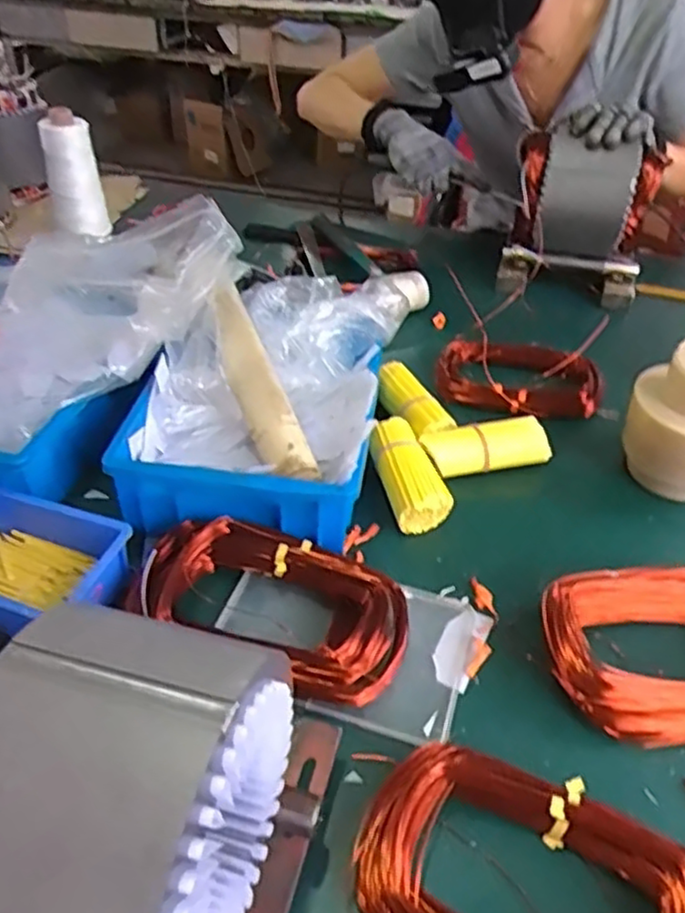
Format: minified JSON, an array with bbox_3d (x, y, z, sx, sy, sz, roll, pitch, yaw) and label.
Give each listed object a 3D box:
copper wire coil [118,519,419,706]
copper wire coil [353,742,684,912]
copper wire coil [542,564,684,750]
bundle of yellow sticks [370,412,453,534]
[{"bbox_3d":[-0.052,0.105,0.514,0.207,0.044,0.123,18,44,19],"label":"copper wire coil"},{"bbox_3d":[0.105,0.233,0.380,0.191,0.040,0.126,14,43,14],"label":"copper wire coil"},{"bbox_3d":[0.244,0.139,0.499,0.193,0.054,0.121,-3,41,-5],"label":"copper wire coil"},{"bbox_3d":[0.058,0.019,0.629,0.054,0.049,0.111,-8,42,-10],"label":"bundle of yellow sticks"}]

